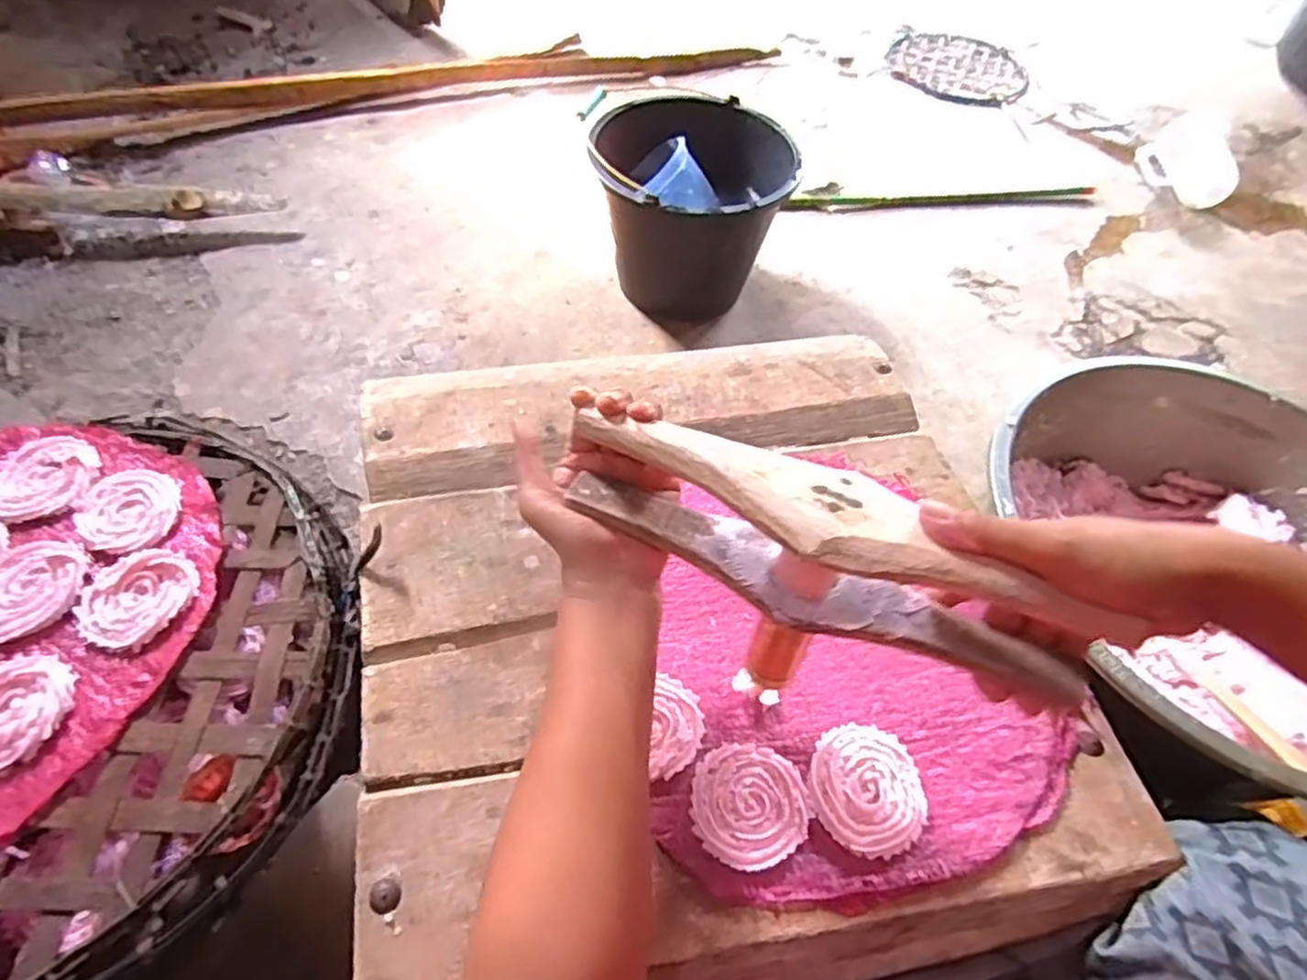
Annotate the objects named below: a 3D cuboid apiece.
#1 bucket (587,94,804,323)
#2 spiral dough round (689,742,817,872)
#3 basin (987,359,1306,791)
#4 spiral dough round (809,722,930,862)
[{"bbox_3d":[0.059,-0.447,1.191,0.291,0.256,0.294,2,55,-3],"label":"bucket"},{"bbox_3d":[0.062,0.199,0.456,0.075,0.007,0.073,2,55,-3],"label":"spiral dough round"},{"bbox_3d":[0.470,0.065,0.655,0.398,0.160,0.354,-26,61,-21],"label":"basin"},{"bbox_3d":[0.140,0.196,0.472,0.073,0.012,0.081,3,55,-2],"label":"spiral dough round"}]

